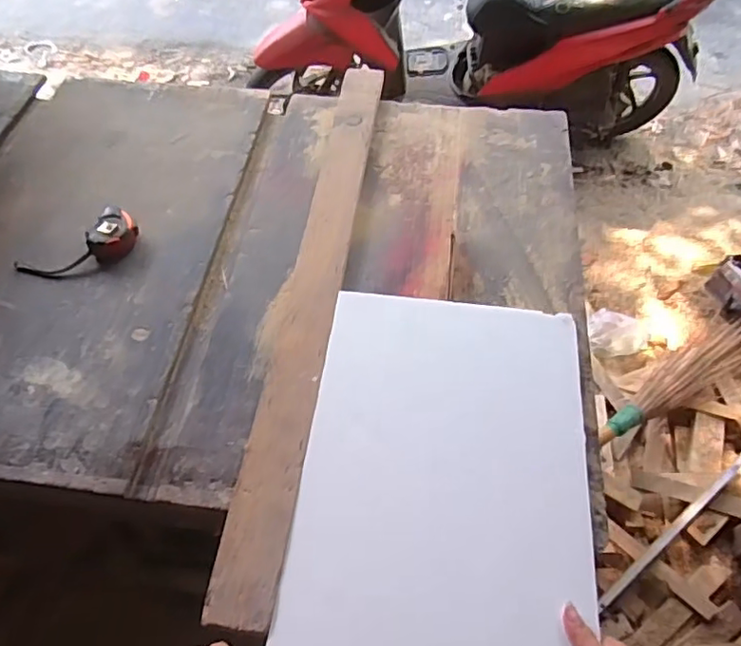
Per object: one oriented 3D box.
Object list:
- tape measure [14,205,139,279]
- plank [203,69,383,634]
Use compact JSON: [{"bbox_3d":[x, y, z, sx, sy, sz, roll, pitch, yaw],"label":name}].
[{"bbox_3d":[-0.444,-0.115,0.881,0.176,0.042,0.087,-32,60,-21],"label":"tape measure"},{"bbox_3d":[-0.076,-0.086,0.868,0.074,0.018,0.970,6,56,4],"label":"plank"}]

